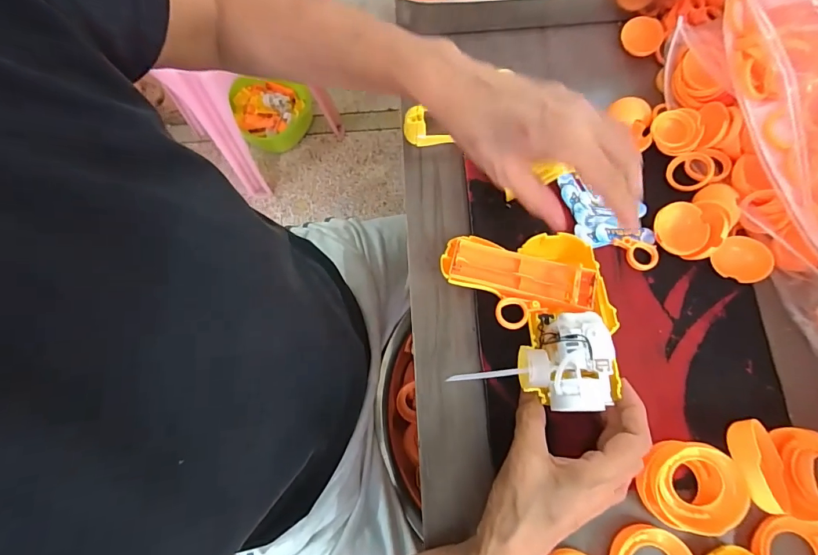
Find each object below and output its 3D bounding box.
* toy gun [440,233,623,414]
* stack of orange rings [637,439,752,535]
[{"bbox_3d":[0.090,0.028,0.310,0.120,0.037,0.133,0,73,2],"label":"toy gun"},{"bbox_3d":[0.198,0.148,0.294,0.060,0.029,0.060,-2,91,12],"label":"stack of orange rings"}]

